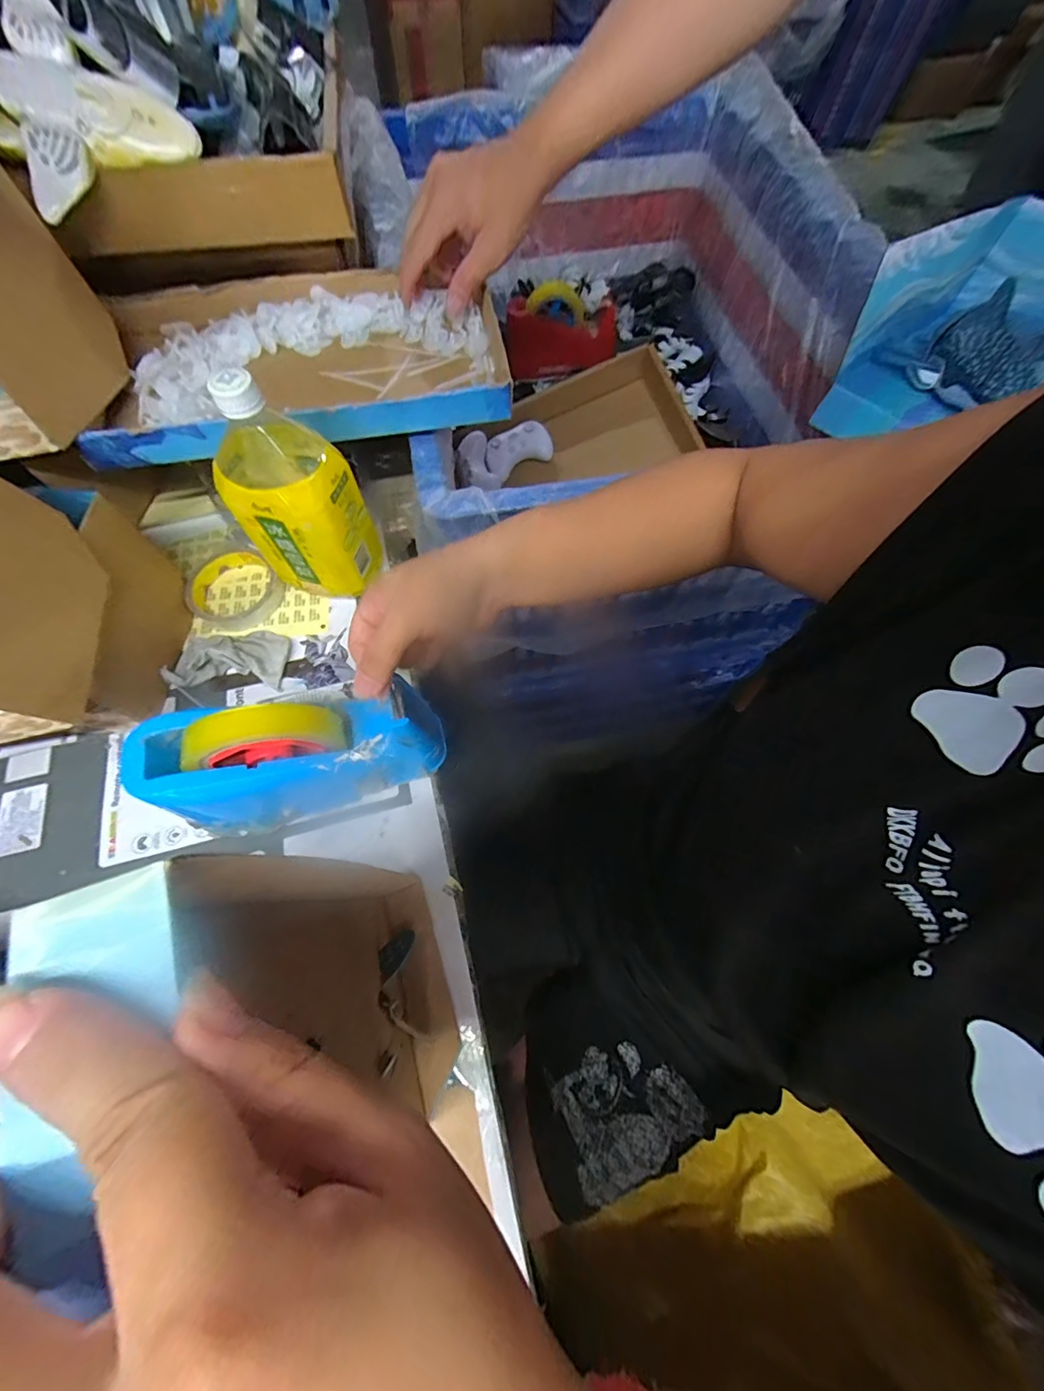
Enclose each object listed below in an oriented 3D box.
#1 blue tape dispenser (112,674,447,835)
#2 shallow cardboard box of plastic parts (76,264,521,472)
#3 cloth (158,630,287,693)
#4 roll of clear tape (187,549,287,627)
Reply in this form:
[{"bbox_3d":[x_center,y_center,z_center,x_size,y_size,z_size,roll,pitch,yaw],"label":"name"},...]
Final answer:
[{"bbox_3d":[-0.165,0.041,0.353,0.201,0.122,0.062,-18,44,-13],"label":"blue tape dispenser"},{"bbox_3d":[-0.203,-0.313,0.435,0.364,0.043,0.211,-12,68,-7],"label":"shallow cardboard box of plastic parts"},{"bbox_3d":[-0.281,-0.040,0.438,0.099,0.027,0.059,2,67,-1],"label":"cloth"},{"bbox_3d":[-0.293,-0.110,0.467,0.082,0.023,0.084,1,67,-2],"label":"roll of clear tape"}]

